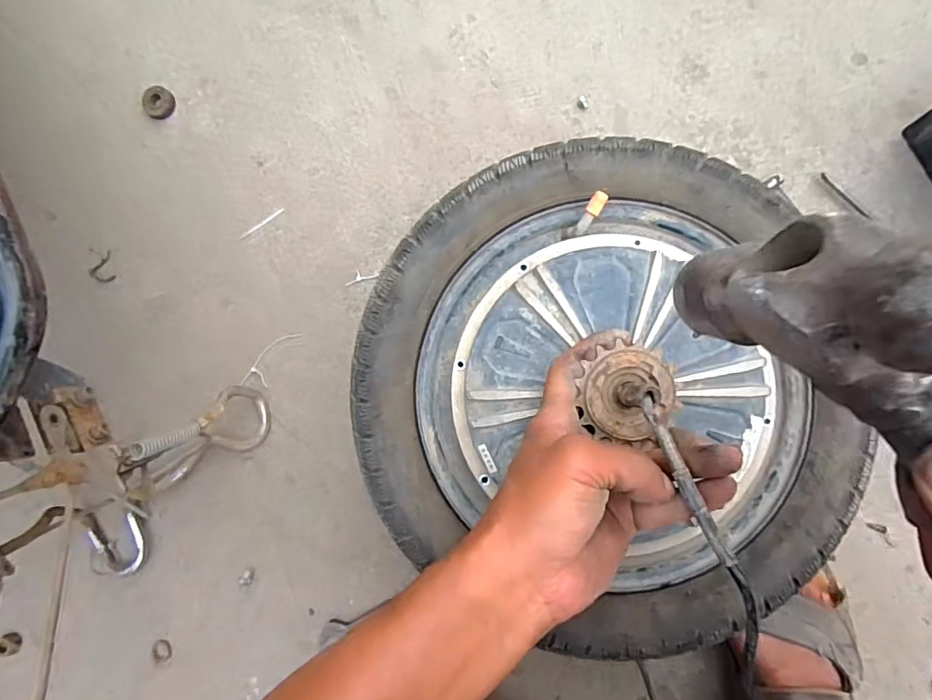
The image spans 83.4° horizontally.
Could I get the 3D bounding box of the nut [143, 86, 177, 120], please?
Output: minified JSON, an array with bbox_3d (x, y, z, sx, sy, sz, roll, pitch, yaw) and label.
[{"bbox_3d":[-0.351,-0.282,0.598,0.037,0.010,0.034,0,88,7],"label":"nut"}]

